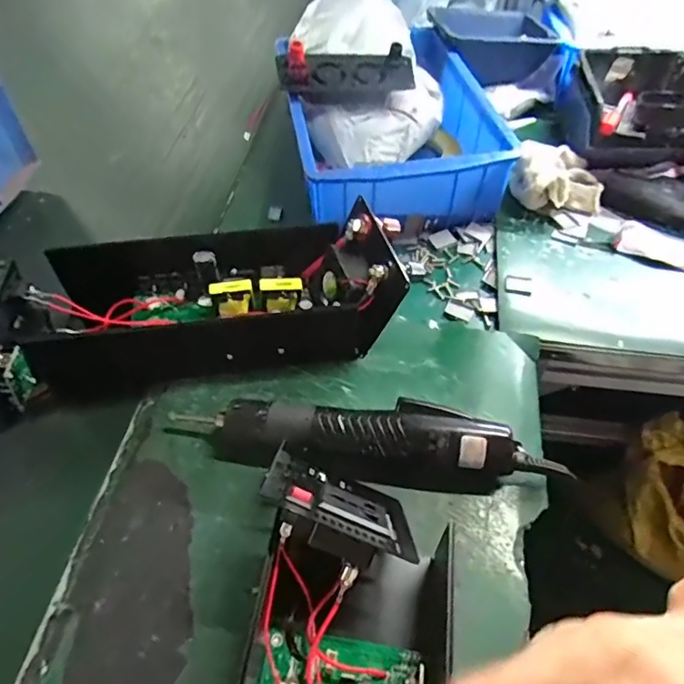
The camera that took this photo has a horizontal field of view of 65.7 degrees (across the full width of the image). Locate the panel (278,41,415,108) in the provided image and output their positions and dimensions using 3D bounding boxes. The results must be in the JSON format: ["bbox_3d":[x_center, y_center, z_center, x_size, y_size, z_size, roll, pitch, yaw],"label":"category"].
[{"bbox_3d":[0.005,-0.280,0.551,0.139,0.043,0.049,-4,51,-1],"label":"panel"}]

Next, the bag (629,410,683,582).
[{"bbox_3d":[0.640,0.292,1.012,0.215,0.163,0.211,-36,58,-25],"label":"bag"}]

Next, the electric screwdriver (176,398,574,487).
[{"bbox_3d":[0.013,0.067,0.367,0.265,0.037,0.043,5,51,6],"label":"electric screwdriver"}]

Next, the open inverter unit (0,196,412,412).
[{"bbox_3d":[-0.113,-0.034,0.429,0.314,0.080,0.116,-9,51,-5],"label":"open inverter unit"}]

